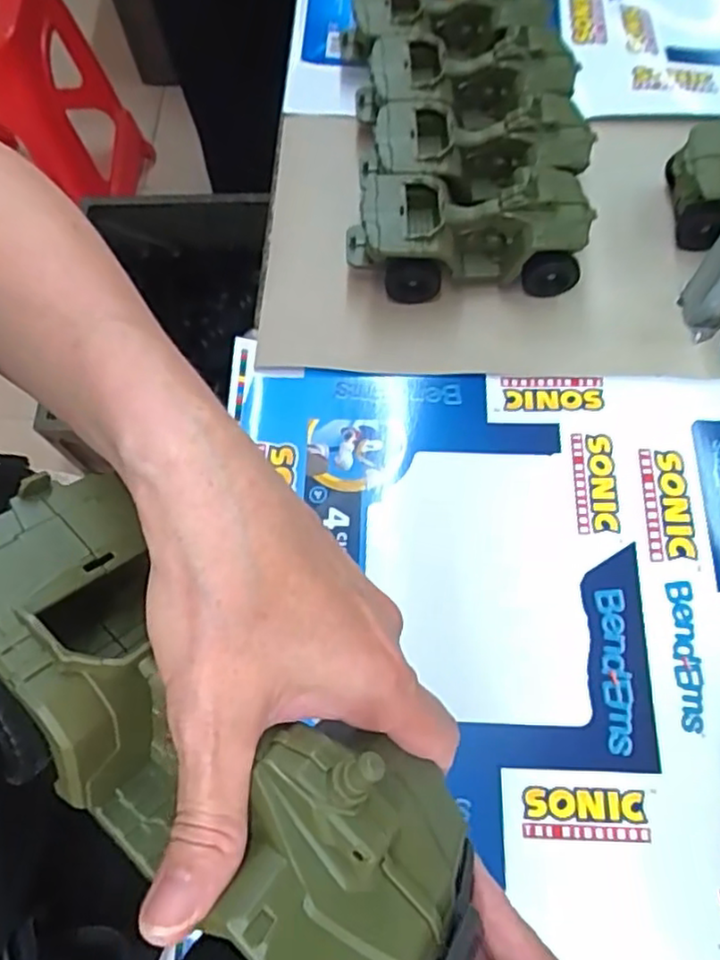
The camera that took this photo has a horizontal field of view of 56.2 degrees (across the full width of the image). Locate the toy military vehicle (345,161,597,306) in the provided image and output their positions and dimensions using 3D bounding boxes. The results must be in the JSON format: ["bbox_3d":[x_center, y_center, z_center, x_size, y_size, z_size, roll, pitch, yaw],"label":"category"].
[{"bbox_3d":[0.087,-0.202,0.549,0.189,0.074,0.083,2,69,3],"label":"toy military vehicle"}]

